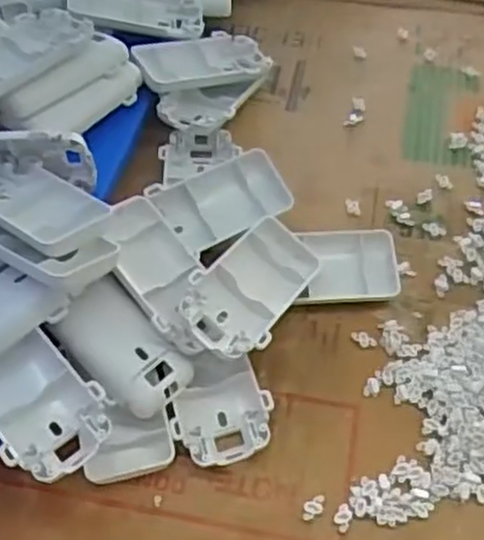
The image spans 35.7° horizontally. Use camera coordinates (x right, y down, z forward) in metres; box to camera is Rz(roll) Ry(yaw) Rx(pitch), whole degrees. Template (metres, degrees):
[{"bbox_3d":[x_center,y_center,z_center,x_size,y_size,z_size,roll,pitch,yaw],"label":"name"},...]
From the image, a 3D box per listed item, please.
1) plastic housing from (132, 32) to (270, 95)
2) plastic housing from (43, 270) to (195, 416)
[{"bbox_3d":[-0.027,-0.145,0.528,0.097,0.014,0.051,-19,56,-30],"label":"plastic housing"},{"bbox_3d":[-0.063,0.043,0.400,0.071,0.020,0.044,45,71,8],"label":"plastic housing"}]

